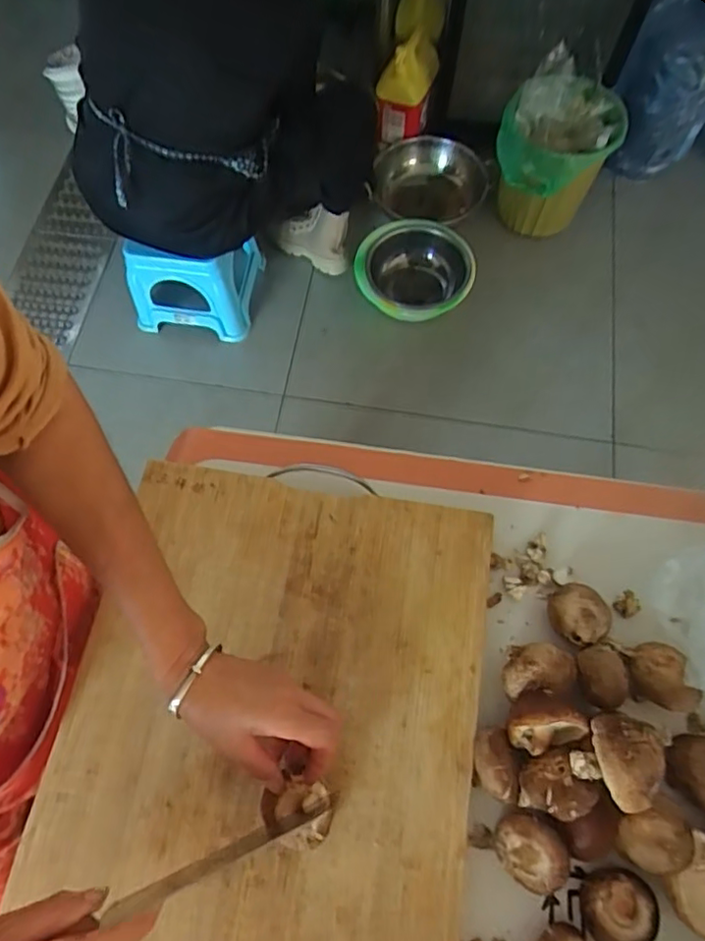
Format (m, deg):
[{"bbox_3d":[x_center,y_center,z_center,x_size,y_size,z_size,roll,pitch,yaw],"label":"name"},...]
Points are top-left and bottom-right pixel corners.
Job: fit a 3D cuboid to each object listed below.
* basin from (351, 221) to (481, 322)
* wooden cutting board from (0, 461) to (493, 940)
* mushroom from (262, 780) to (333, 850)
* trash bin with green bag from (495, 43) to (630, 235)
[{"bbox_3d":[0.157,-0.484,1.502,0.267,0.131,0.278,-28,71,-11],"label":"basin"},{"bbox_3d":[-0.072,0.239,0.470,0.327,0.016,0.481,9,68,3],"label":"wooden cutting board"},{"bbox_3d":[-0.042,0.257,0.444,0.050,0.027,0.044,1,68,0],"label":"mushroom"},{"bbox_3d":[0.491,-0.775,1.449,0.257,0.335,0.266,0,68,0],"label":"trash bin with green bag"}]

